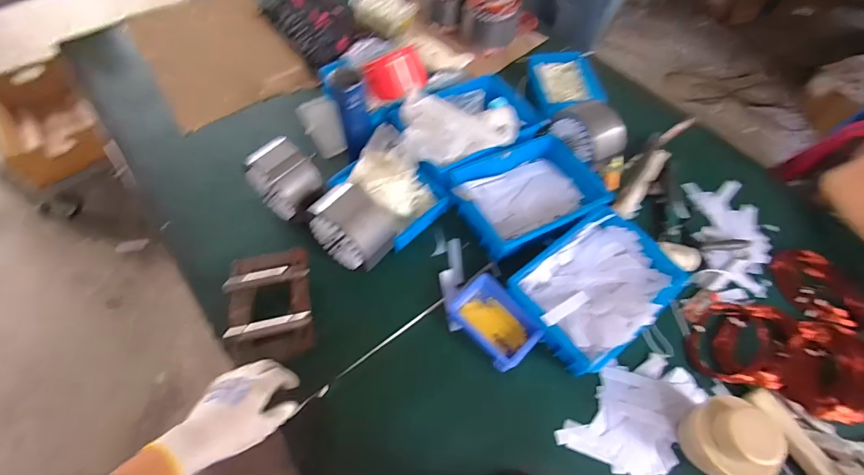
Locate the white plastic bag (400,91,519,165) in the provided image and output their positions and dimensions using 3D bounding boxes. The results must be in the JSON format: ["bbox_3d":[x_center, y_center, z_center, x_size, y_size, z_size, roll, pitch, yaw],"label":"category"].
[{"bbox_3d":[0.059,-0.229,0.807,0.237,0.092,0.136,-7,60,-6],"label":"white plastic bag"}]

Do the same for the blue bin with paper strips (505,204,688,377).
[{"bbox_3d":[0.294,0.092,0.743,0.284,0.085,0.207,-33,66,-19],"label":"blue bin with paper strips"}]

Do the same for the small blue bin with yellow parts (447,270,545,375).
[{"bbox_3d":[0.111,0.148,0.720,0.100,0.051,0.149,-37,67,-21],"label":"small blue bin with yellow parts"}]

